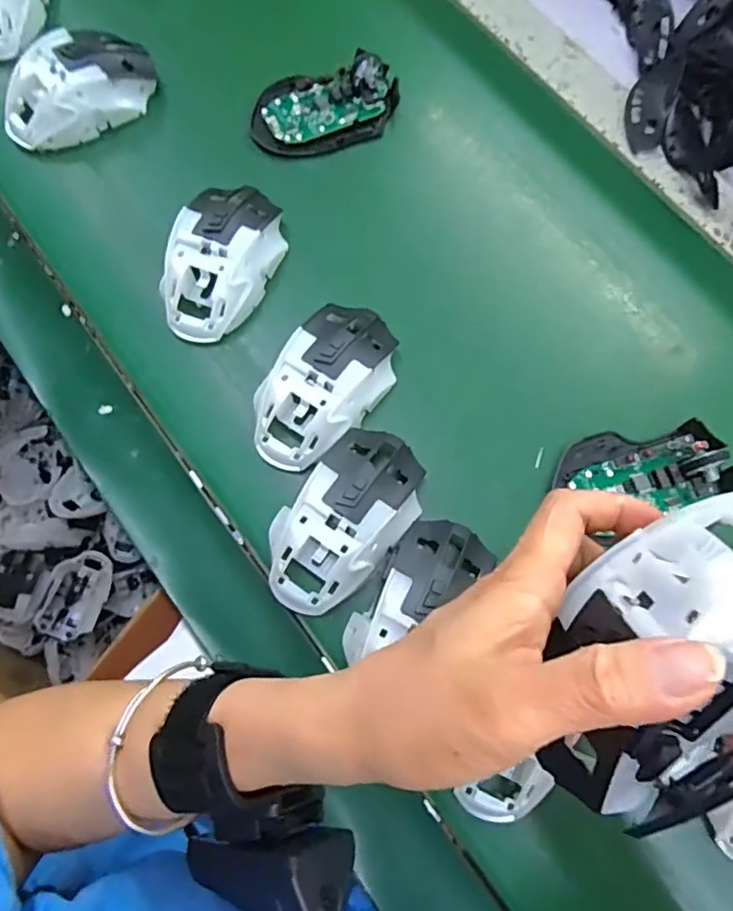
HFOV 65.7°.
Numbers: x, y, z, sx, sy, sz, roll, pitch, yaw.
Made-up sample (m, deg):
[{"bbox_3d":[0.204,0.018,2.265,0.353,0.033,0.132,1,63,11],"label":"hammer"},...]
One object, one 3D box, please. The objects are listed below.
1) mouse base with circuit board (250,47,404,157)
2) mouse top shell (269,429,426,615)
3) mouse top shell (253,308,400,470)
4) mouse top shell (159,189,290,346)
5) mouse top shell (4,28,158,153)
[{"bbox_3d":[-0.031,-0.270,0.436,0.113,0.029,0.065,-11,73,-5],"label":"mouse base with circuit board"},{"bbox_3d":[-0.013,0.037,0.335,0.067,0.034,0.116,40,77,9],"label":"mouse top shell"},{"bbox_3d":[-0.026,-0.045,0.361,0.066,0.038,0.116,33,76,7],"label":"mouse top shell"},{"bbox_3d":[-0.097,-0.134,0.389,0.064,0.042,0.118,23,75,5],"label":"mouse top shell"},{"bbox_3d":[-0.218,-0.277,0.425,0.120,0.039,0.067,-38,79,-11],"label":"mouse top shell"}]

